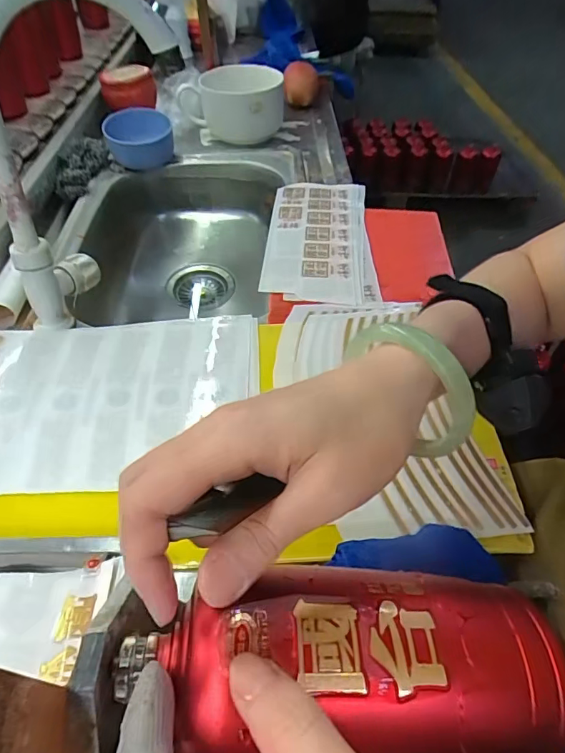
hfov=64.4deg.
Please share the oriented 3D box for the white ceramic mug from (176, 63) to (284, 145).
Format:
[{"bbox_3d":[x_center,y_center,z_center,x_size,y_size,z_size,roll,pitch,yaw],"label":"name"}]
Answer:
[{"bbox_3d":[-0.089,-0.490,0.812,0.174,0.093,0.114,11,51,8],"label":"white ceramic mug"}]

